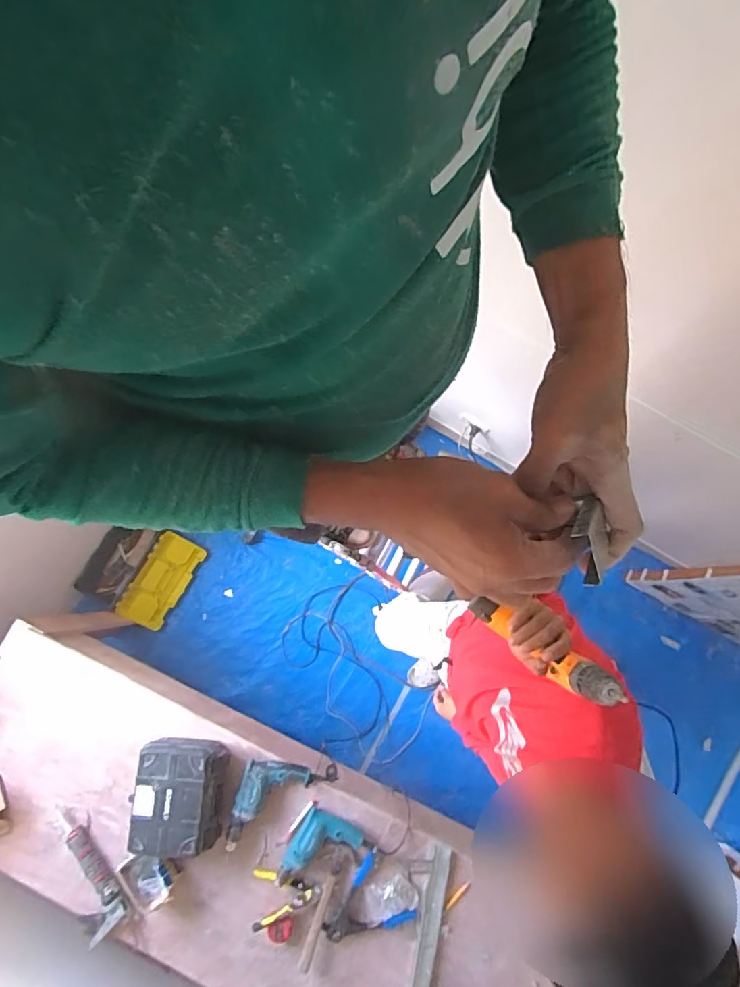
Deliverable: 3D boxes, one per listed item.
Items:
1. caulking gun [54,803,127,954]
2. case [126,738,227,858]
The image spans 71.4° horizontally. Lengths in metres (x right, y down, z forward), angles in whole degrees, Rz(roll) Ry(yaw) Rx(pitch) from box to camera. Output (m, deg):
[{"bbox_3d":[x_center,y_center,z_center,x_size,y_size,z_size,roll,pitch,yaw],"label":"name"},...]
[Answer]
[{"bbox_3d":[-0.776,1.025,1.397,0.092,0.090,0.346,-36,82,-6],"label":"caulking gun"},{"bbox_3d":[-0.518,0.816,1.396,0.236,0.114,0.258,2,80,1],"label":"case"}]

